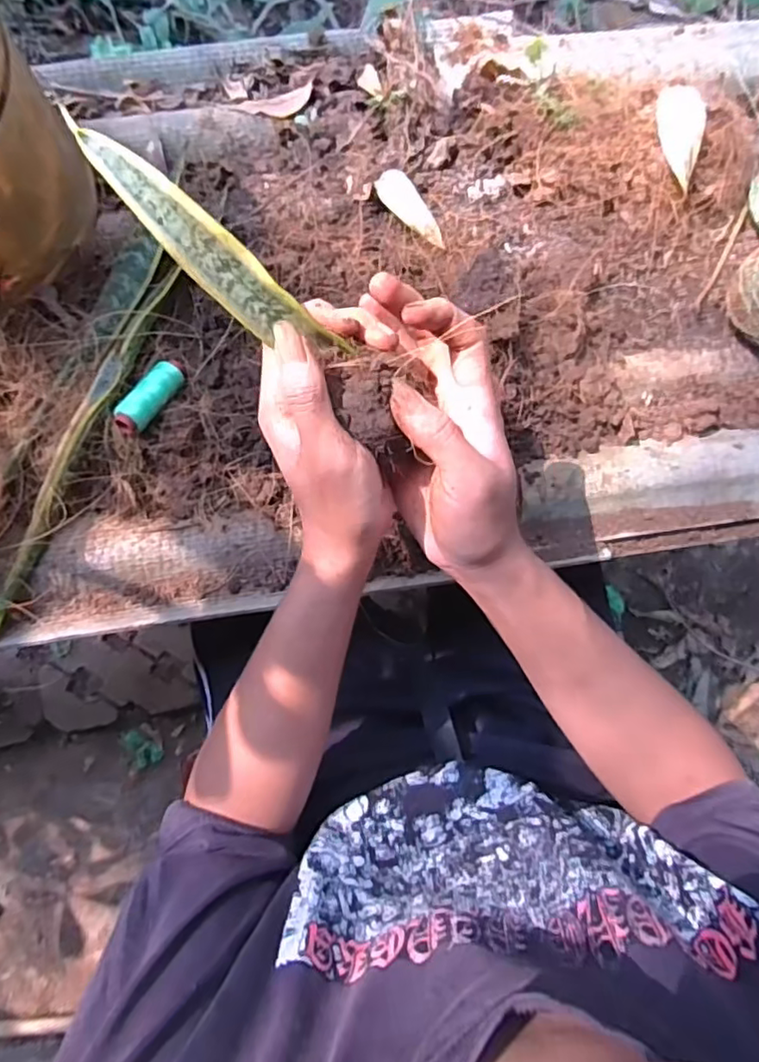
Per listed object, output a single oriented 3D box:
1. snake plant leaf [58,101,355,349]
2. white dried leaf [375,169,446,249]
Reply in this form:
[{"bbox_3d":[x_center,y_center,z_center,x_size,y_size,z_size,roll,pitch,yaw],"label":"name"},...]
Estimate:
[{"bbox_3d":[-0.070,-0.114,0.248,0.128,0.013,0.023,38,86,-22],"label":"snake plant leaf"},{"bbox_3d":[0.021,-0.222,0.411,0.021,0.009,0.065,-38,88,-3],"label":"white dried leaf"}]

